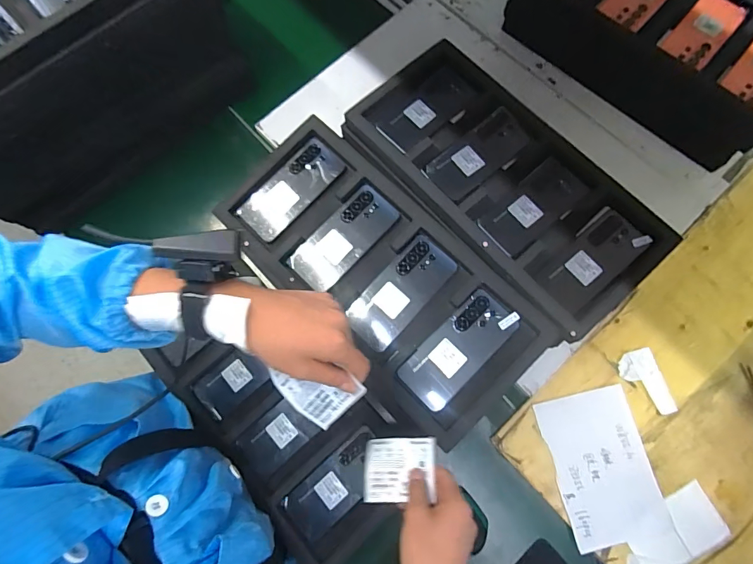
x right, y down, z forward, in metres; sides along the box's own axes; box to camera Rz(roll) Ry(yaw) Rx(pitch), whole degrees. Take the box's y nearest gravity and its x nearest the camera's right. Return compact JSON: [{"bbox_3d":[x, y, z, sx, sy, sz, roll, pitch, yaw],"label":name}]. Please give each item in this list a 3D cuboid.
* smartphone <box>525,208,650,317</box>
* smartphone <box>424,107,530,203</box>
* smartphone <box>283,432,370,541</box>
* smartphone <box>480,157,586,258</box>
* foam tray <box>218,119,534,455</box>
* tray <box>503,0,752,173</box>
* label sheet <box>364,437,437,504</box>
[{"bbox_3d":[0.302,-0.036,0.573,0.164,0.008,0.085,-39,78,-7],"label":"smartphone"},{"bbox_3d":[0.158,-0.197,0.625,0.165,0.008,0.073,-40,78,-7],"label":"smartphone"},{"bbox_3d":[-0.058,0.307,0.606,0.152,0.006,0.076,-39,78,-9],"label":"smartphone"},{"bbox_3d":[0.231,-0.110,0.596,0.159,0.007,0.076,-40,78,-8],"label":"smartphone"},{"bbox_3d":[-0.013,-0.012,0.581,0.210,0.027,0.483,-40,78,-9],"label":"foam tray"},{"bbox_3d":[0.500,-0.444,0.743,0.481,0.126,0.233,42,81,11],"label":"tray"},{"bbox_3d":[0.027,0.225,0.488,0.085,0.006,0.071,-5,54,11],"label":"label sheet"}]

